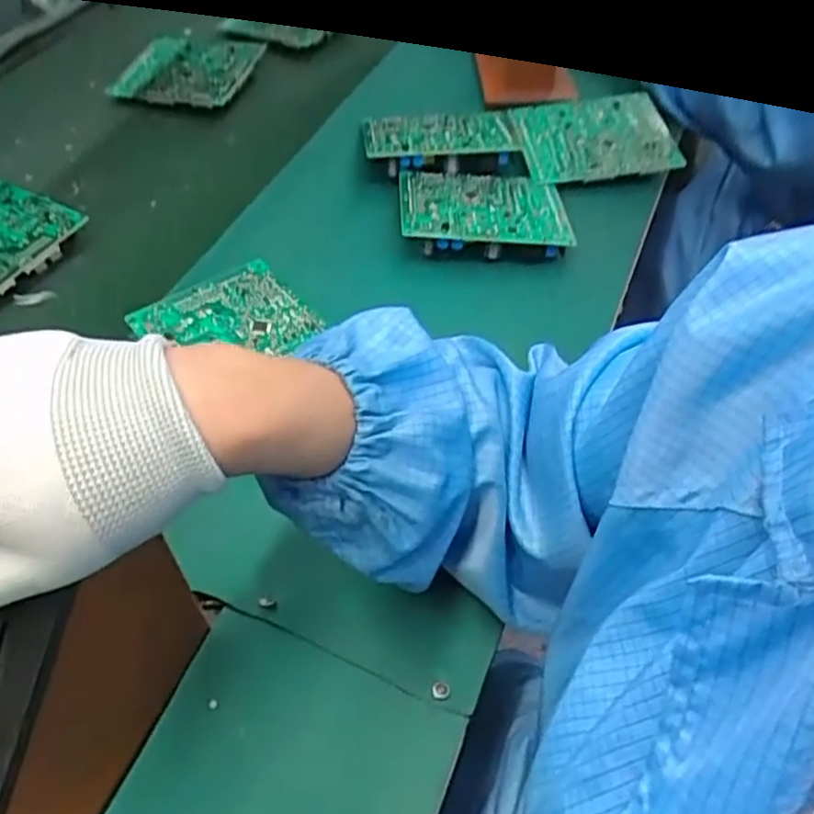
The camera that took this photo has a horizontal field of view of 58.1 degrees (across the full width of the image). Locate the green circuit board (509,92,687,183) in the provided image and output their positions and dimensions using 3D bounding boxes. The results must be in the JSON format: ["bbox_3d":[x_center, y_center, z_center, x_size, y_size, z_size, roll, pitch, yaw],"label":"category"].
[{"bbox_3d":[0.167,-0.247,0.661,0.141,0.019,0.098,-12,67,-7],"label":"green circuit board"}]

